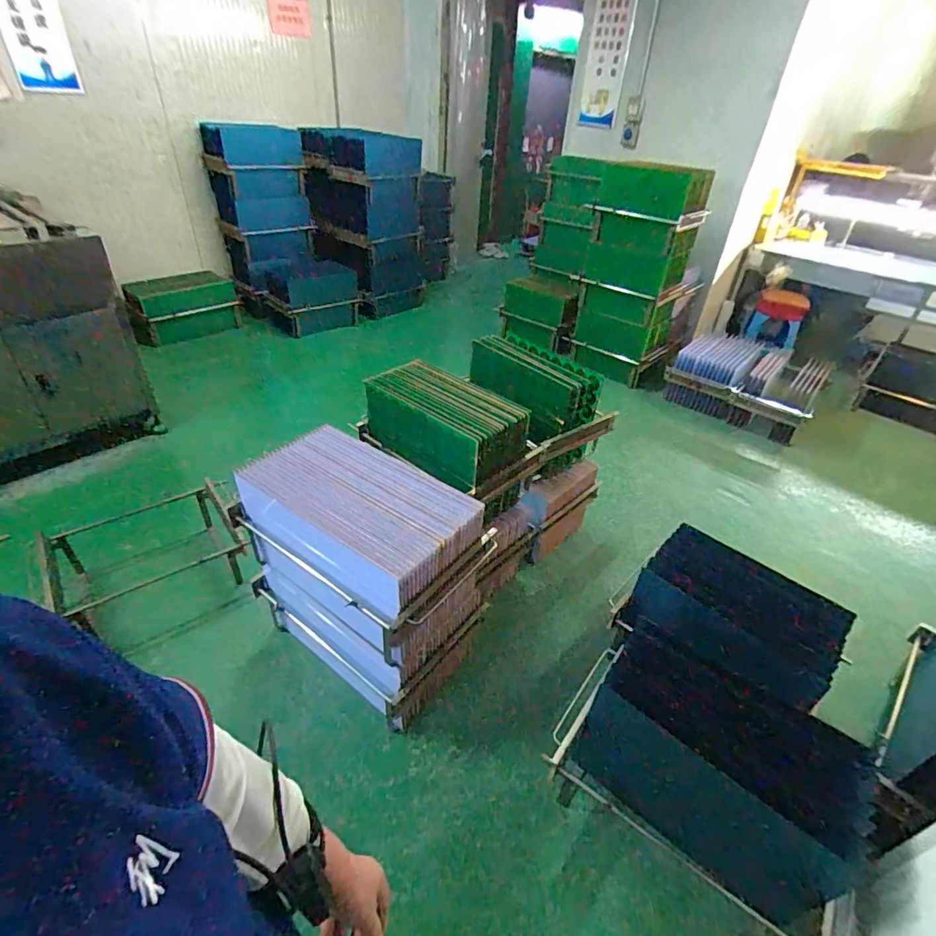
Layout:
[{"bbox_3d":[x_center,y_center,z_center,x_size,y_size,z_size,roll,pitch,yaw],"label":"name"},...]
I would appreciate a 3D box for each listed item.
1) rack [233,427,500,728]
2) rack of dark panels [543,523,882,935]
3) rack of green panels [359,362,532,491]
[{"bbox_3d":[-0.306,0.300,1.516,0.638,0.642,0.370,27,42,28],"label":"rack"},{"bbox_3d":[0.705,0.656,1.430,0.678,0.424,0.764,26,42,27],"label":"rack of dark panels"},{"bbox_3d":[-0.085,-0.143,1.713,0.543,0.259,0.285,26,42,27],"label":"rack of green panels"}]

